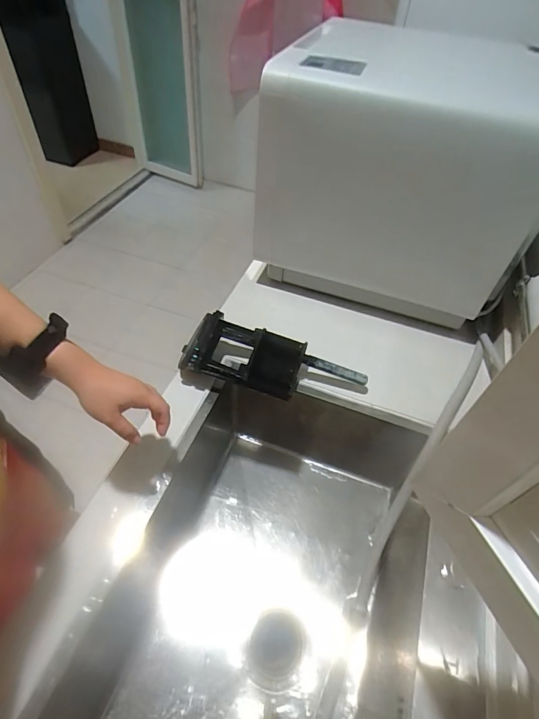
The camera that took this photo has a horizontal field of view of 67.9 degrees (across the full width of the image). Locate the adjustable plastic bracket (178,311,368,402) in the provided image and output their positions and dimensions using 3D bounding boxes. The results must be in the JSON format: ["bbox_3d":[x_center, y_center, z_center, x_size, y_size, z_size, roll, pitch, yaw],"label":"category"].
[{"bbox_3d":[0.009,0.008,0.666,0.304,0.076,0.115,14,50,6],"label":"adjustable plastic bracket"}]

